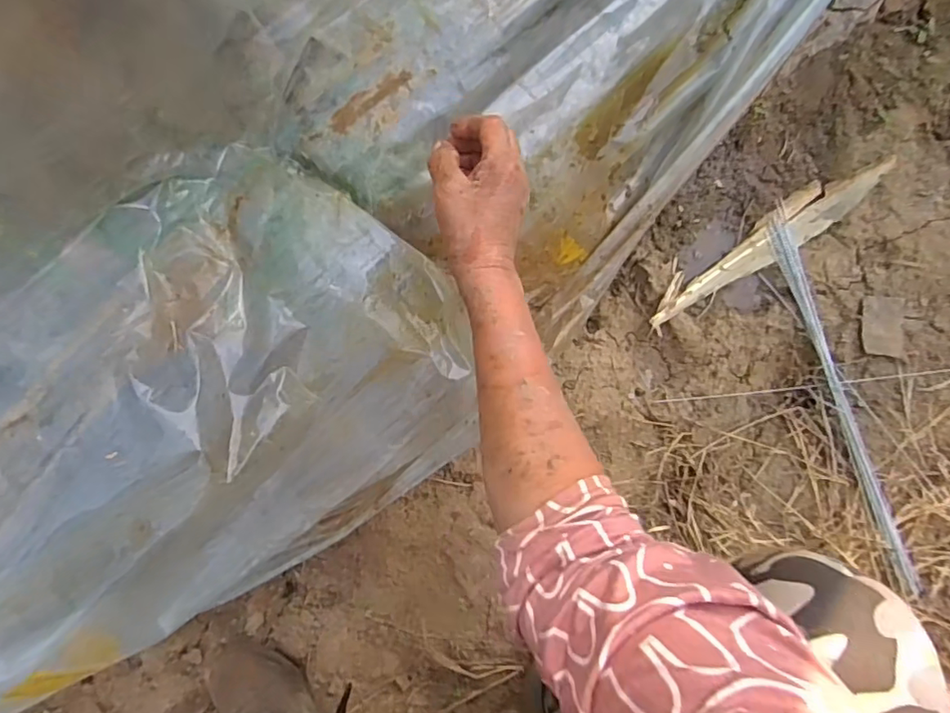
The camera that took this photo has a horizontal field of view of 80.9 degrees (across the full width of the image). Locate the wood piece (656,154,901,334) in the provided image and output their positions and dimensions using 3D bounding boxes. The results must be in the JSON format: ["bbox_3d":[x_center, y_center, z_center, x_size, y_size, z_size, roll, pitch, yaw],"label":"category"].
[{"bbox_3d":[0.358,-0.141,0.671,0.353,0.025,0.053,-32,88,-5],"label":"wood piece"}]

